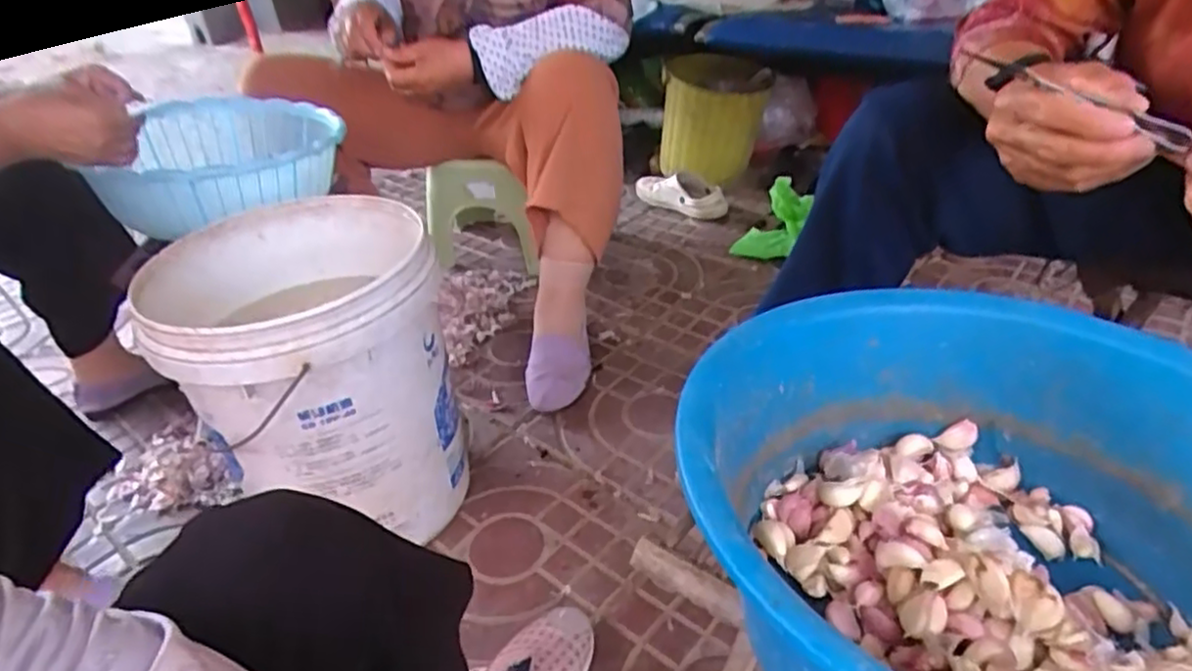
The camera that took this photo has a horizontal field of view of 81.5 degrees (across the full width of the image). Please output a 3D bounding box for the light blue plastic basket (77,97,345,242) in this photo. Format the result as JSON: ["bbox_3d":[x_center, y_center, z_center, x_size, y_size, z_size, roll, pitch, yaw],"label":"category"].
[{"bbox_3d":[-0.482,-0.238,0.915,0.277,0.085,0.278,-14,35,-12],"label":"light blue plastic basket"}]

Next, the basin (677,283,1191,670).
[{"bbox_3d":[0.223,0.110,0.384,0.330,0.155,0.335,-3,34,2],"label":"basin"}]

